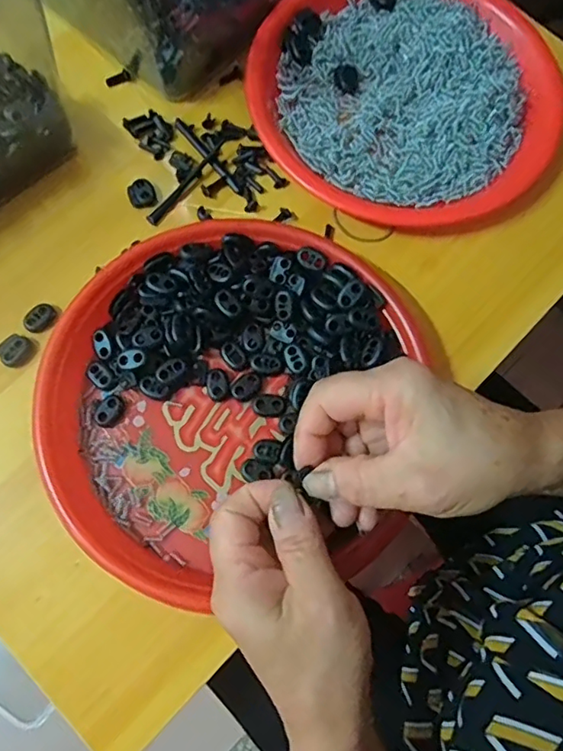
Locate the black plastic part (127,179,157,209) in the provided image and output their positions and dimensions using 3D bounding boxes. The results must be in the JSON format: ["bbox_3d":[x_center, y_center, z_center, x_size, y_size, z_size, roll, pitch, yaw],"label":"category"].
[{"bbox_3d":[-0.099,-0.130,0.394,0.019,0.006,0.022,-20,75,-7],"label":"black plastic part"}]

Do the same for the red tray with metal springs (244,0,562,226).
[{"bbox_3d":[0.093,-0.214,0.414,0.222,0.019,0.222,24,75,6],"label":"red tray with metal springs"}]

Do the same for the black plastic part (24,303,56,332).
[{"bbox_3d":[-0.160,-0.038,0.367,0.014,0.007,0.021,39,77,10],"label":"black plastic part"}]

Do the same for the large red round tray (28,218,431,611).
[{"bbox_3d":[-0.034,0.013,0.346,0.218,0.030,0.229,0,74,-1],"label":"large red round tray"}]

